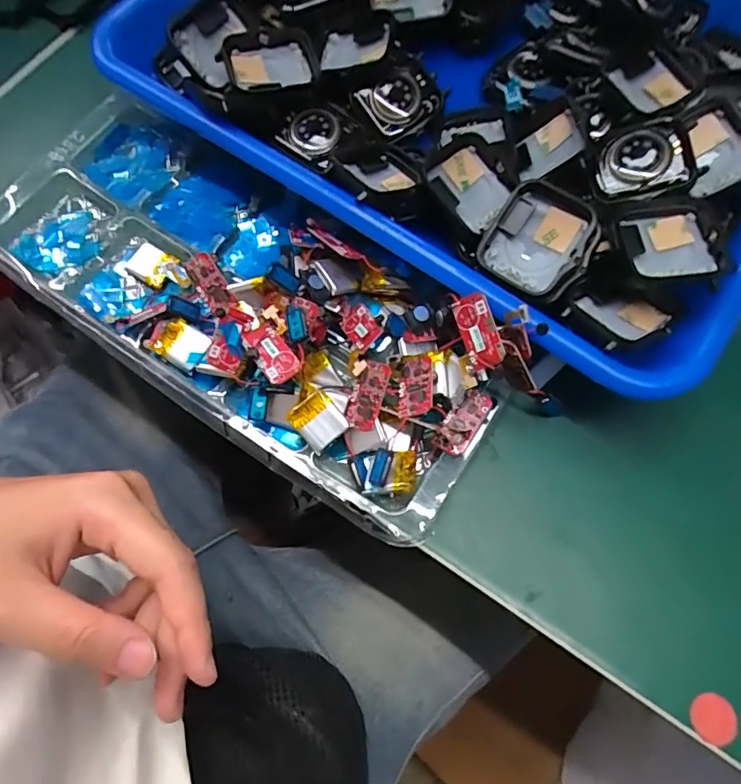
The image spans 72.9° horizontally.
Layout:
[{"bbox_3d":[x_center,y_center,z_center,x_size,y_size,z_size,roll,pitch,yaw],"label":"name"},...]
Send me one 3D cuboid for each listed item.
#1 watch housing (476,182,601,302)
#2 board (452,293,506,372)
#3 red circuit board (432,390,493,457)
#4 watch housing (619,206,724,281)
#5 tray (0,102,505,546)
[{"bbox_3d":[0.068,-0.060,0.201,0.038,0.009,0.042,37,96,13],"label":"watch housing"},{"bbox_3d":[0.041,-0.023,0.193,0.014,0.004,0.028,-23,86,33],"label":"board"},{"bbox_3d":[0.038,0.012,0.207,0.013,0.007,0.028,35,74,12],"label":"red circuit board"},{"bbox_3d":[0.119,-0.059,0.203,0.033,0.007,0.033,-5,70,-2],"label":"watch housing"},{"bbox_3d":[-0.065,-0.046,0.223,0.256,0.045,0.097,36,74,12],"label":"tray"}]

